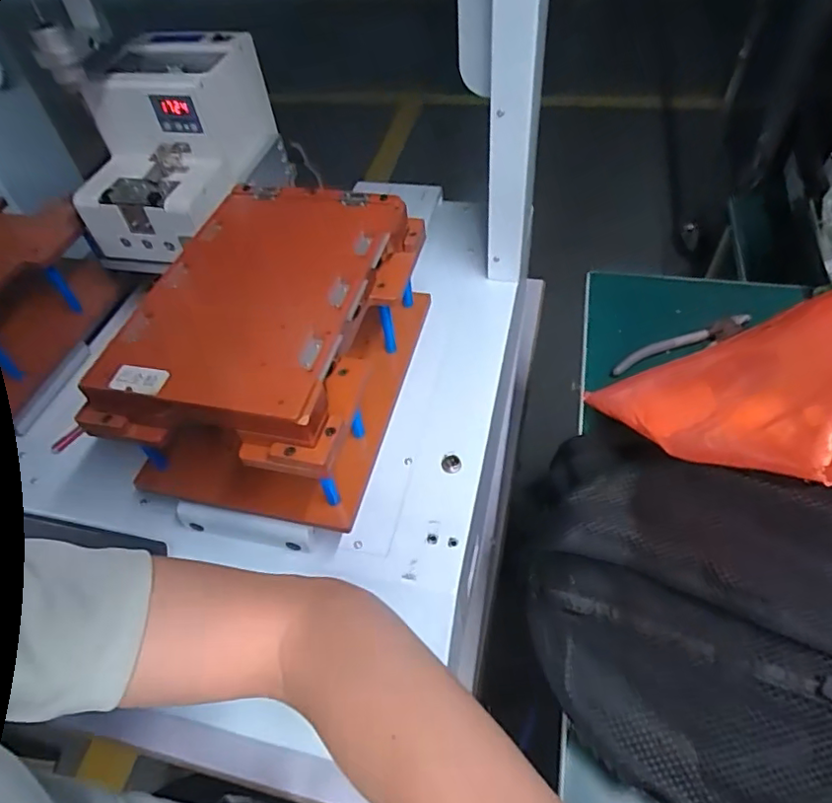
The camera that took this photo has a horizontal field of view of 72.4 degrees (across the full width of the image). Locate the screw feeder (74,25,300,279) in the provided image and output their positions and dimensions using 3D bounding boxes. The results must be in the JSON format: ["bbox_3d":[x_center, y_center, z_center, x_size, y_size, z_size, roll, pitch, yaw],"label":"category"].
[{"bbox_3d":[-0.239,-0.255,0.587,0.158,0.154,0.191,9,53,13],"label":"screw feeder"}]

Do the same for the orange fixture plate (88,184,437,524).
[{"bbox_3d":[-0.114,-0.044,0.485,0.181,0.147,0.251,9,53,13],"label":"orange fixture plate"}]

